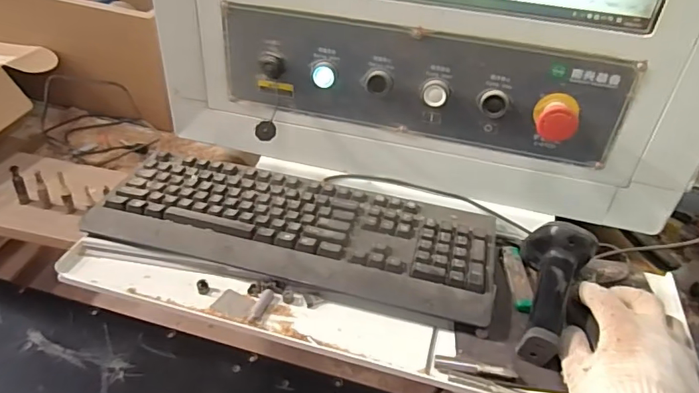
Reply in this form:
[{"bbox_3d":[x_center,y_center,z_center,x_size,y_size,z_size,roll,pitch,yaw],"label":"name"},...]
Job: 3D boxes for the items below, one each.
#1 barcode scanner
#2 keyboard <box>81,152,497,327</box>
[{"bbox_3d":[0.200,0.097,0.495,0.060,0.065,0.140,17,54,13],"label":"barcode scanner"},{"bbox_3d":[-0.060,0.030,0.574,0.450,0.023,0.164,12,40,8],"label":"keyboard"}]

